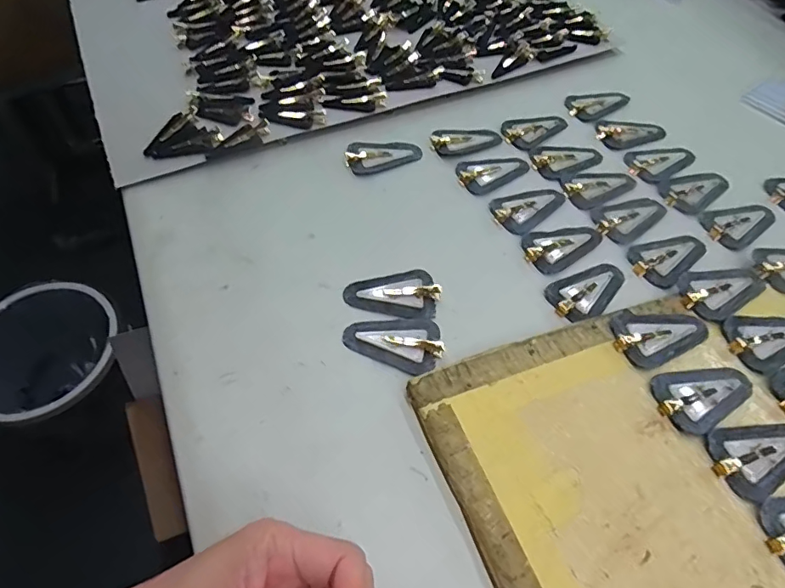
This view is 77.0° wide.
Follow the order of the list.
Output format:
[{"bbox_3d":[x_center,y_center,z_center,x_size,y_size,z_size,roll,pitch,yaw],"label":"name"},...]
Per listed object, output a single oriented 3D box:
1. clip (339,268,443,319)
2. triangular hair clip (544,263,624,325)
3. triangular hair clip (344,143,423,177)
[{"bbox_3d":[0.000,-0.002,0.368,0.070,0.007,0.042,1,58,1],"label":"clip"},{"bbox_3d":[0.149,-0.004,0.374,0.069,0.011,0.038,-31,62,-18],"label":"triangular hair clip"},{"bbox_3d":[-0.008,-0.127,0.449,0.070,0.007,0.035,-10,58,-5],"label":"triangular hair clip"}]

